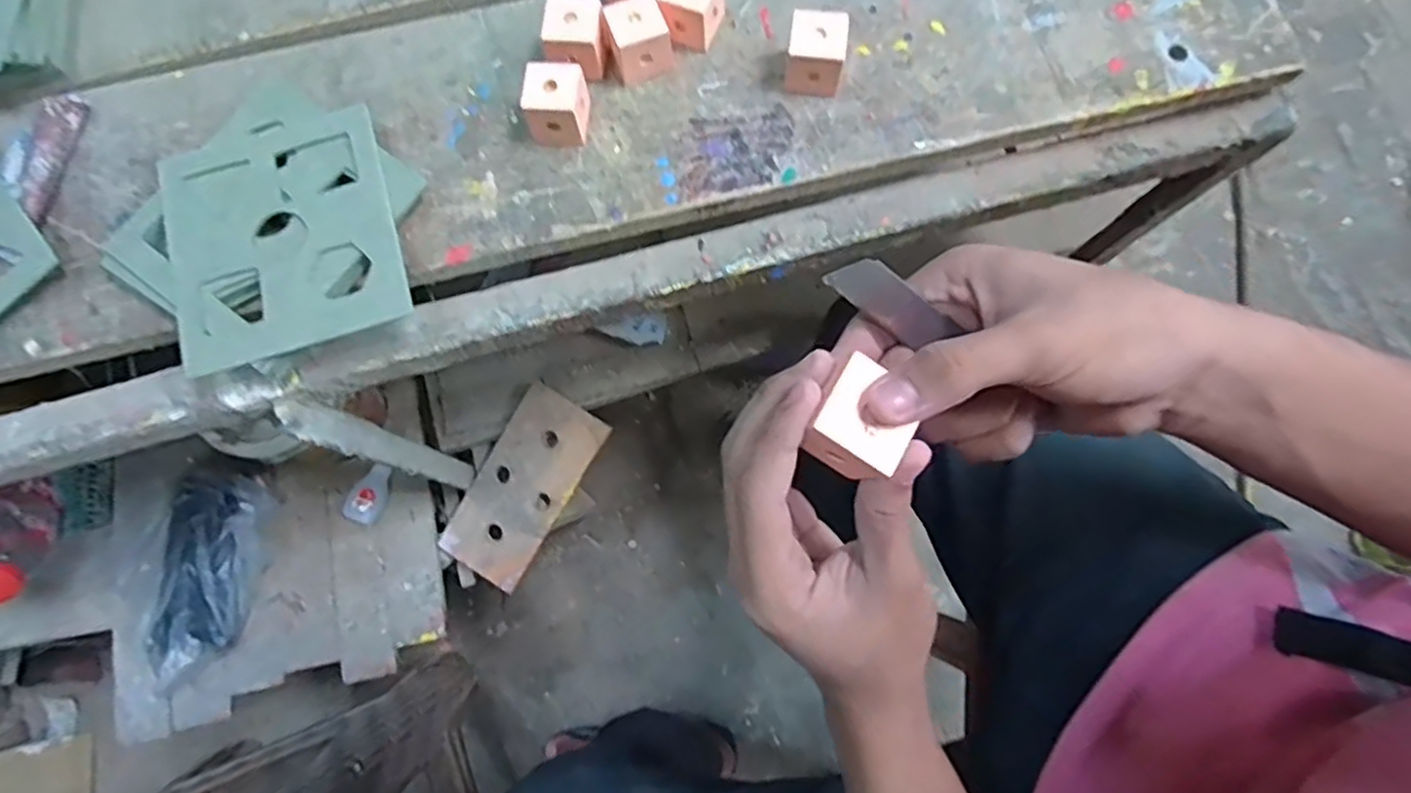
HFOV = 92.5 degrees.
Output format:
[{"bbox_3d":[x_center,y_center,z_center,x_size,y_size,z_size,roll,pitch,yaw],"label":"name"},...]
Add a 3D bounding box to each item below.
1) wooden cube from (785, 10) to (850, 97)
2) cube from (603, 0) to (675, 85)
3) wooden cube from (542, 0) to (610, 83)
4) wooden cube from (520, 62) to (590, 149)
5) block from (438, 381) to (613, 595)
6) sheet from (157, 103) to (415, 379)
[{"bbox_3d":[0.064,-0.197,0.391,0.031,0.031,0.032,8,75,4],"label":"wooden cube"},{"bbox_3d":[-0.038,-0.208,0.396,0.031,0.034,0.032,-20,75,-3],"label":"cube"},{"bbox_3d":[-0.075,-0.210,0.398,0.033,0.031,0.035,-1,75,2],"label":"wooden cube"},{"bbox_3d":[-0.085,-0.166,0.388,0.031,0.033,0.034,9,75,5],"label":"wooden cube"},{"bbox_3d":[-0.180,0.087,0.662,0.095,0.012,0.189,33,94,10],"label":"block"},{"bbox_3d":[-0.233,-0.089,0.372,0.119,0.004,0.132,-17,78,-3],"label":"sheet"}]

